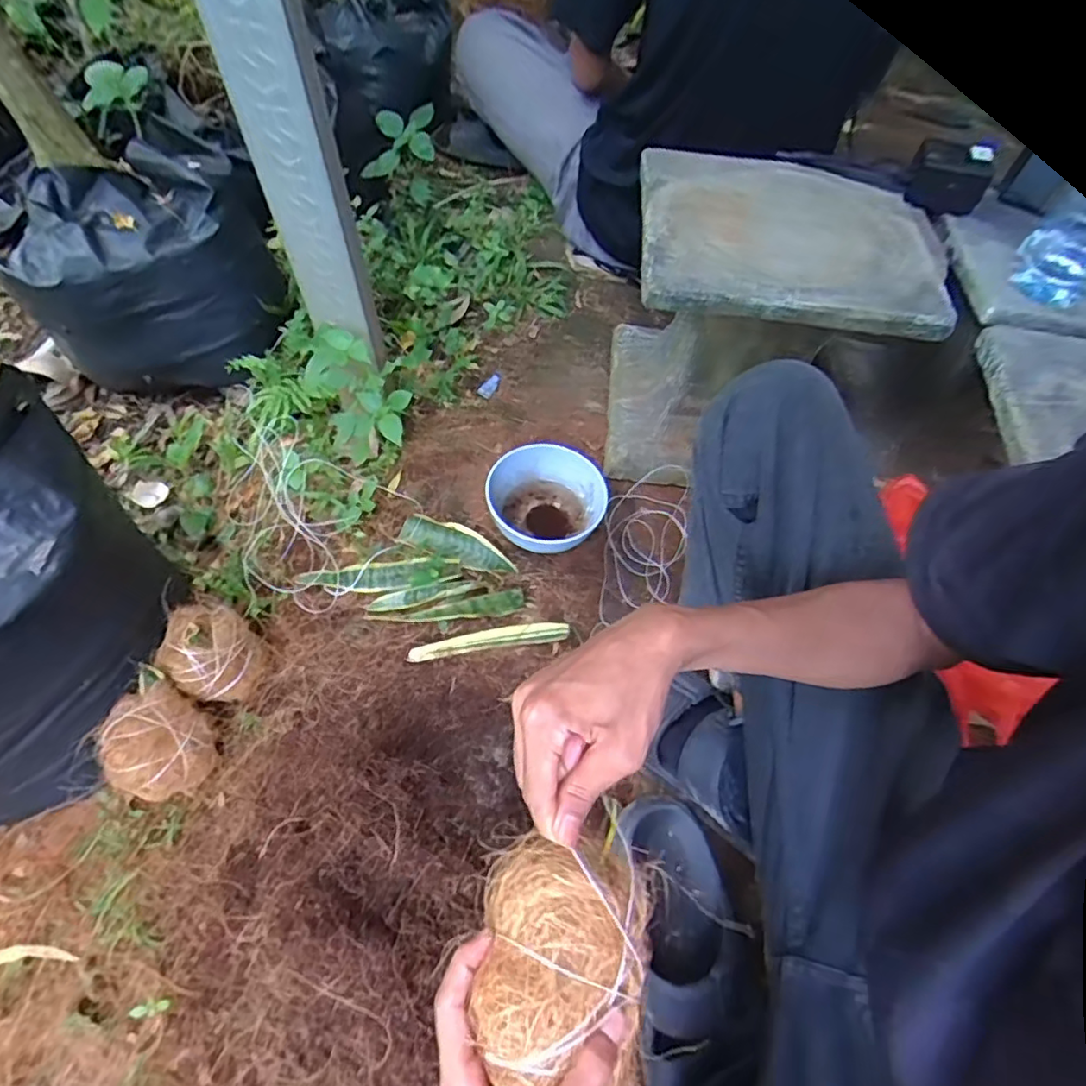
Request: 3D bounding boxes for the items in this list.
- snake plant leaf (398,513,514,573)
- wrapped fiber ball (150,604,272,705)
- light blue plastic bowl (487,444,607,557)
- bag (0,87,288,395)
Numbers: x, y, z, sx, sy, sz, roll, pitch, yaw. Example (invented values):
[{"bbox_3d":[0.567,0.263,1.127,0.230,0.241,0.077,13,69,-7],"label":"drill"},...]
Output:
[{"bbox_3d":[-0.109,0.002,0.779,0.153,0.018,0.049,22,60,8],"label":"snake plant leaf"},{"bbox_3d":[-0.341,0.113,0.639,0.082,0.093,0.080,2,59,-4],"label":"wrapped fiber ball"},{"bbox_3d":[0.007,-0.048,0.787,0.141,0.080,0.133,2,59,-4],"label":"light blue plastic bowl"},{"bbox_3d":[-0.531,-0.381,0.838,0.326,0.229,0.312,39,64,18],"label":"bag"}]

